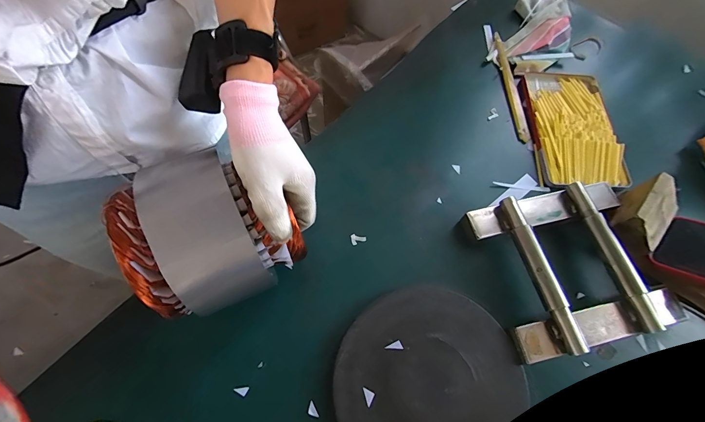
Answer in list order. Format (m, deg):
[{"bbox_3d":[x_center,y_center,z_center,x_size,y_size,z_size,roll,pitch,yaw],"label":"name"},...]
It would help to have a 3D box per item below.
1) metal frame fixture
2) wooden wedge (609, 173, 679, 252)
[{"bbox_3d":[0.246,0.060,0.381,0.175,0.033,0.176,-12,67,-7],"label":"metal frame fixture"},{"bbox_3d":[0.357,0.003,0.399,0.082,0.054,0.060,-34,71,-16],"label":"wooden wedge"}]

